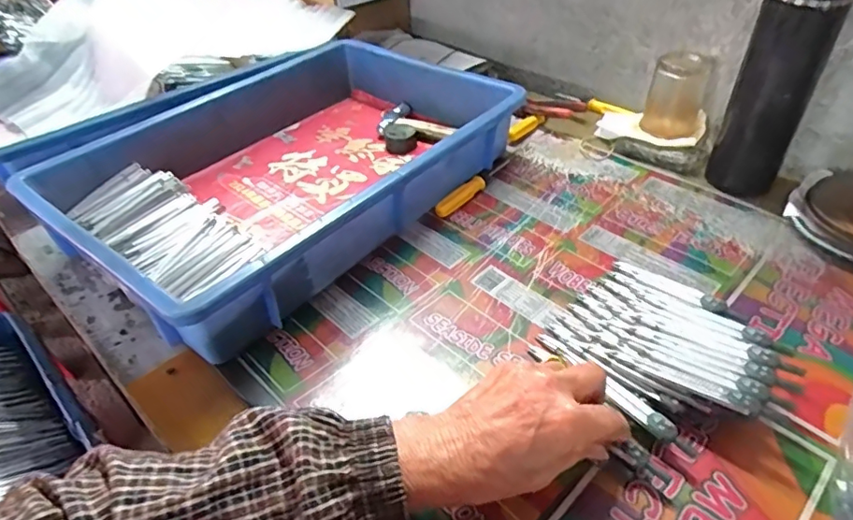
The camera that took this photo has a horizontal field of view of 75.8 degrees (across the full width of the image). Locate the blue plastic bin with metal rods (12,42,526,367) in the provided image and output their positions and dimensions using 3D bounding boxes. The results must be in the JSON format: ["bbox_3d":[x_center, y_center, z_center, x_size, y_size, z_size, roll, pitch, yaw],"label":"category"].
[{"bbox_3d":[-0.144,-0.107,0.575,0.322,0.082,0.435,27,49,29],"label":"blue plastic bin with metal rods"}]

